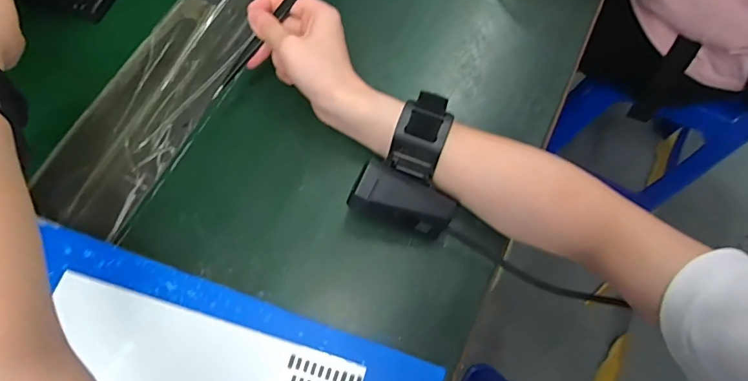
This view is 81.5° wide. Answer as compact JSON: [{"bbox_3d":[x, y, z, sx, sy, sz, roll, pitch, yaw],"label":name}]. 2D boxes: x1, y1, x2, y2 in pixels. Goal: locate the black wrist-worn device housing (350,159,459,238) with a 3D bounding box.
[{"bbox_3d":[0.020,0.005,0.298,0.070,0.016,0.035,23,72,-12],"label":"black wrist-worn device housing"}]

